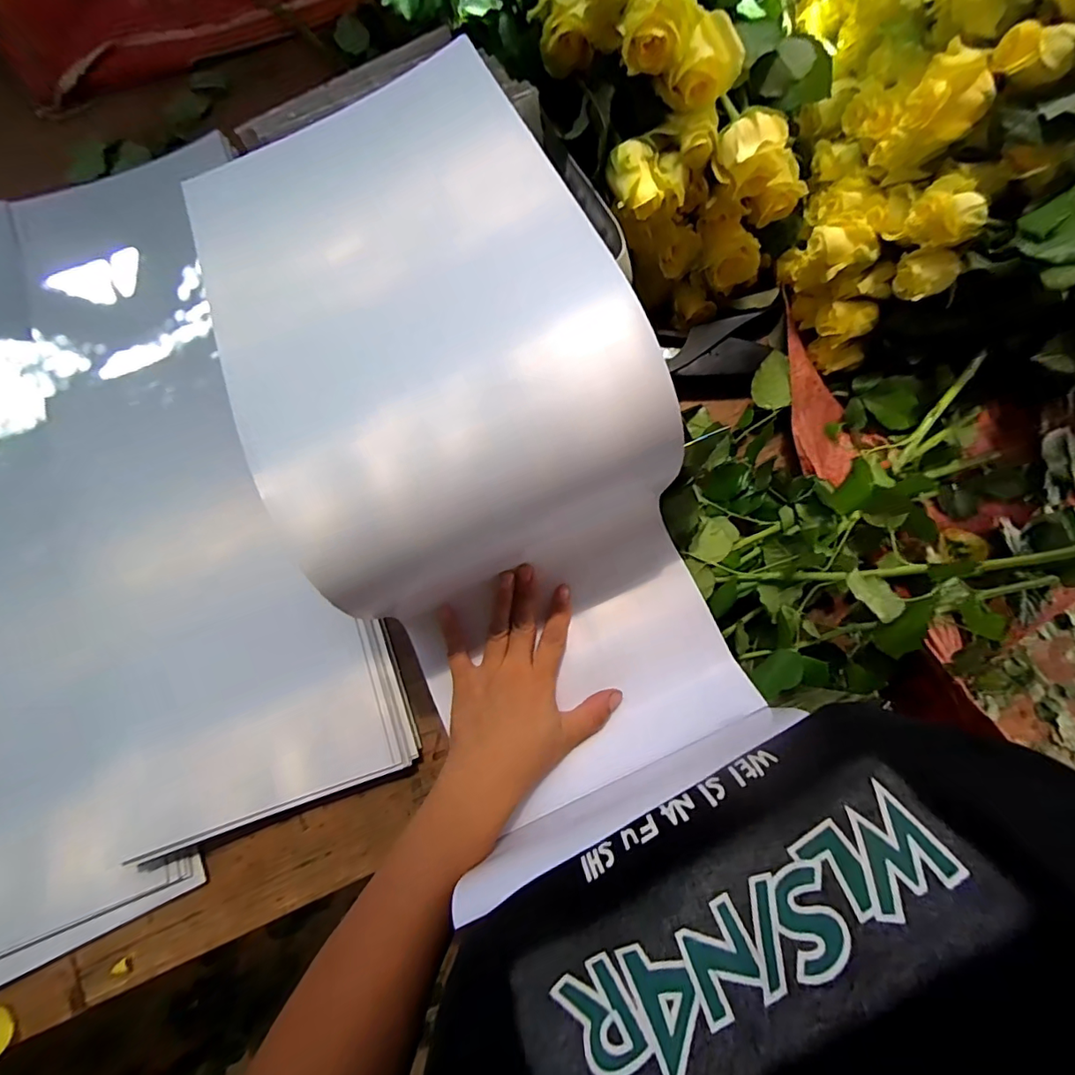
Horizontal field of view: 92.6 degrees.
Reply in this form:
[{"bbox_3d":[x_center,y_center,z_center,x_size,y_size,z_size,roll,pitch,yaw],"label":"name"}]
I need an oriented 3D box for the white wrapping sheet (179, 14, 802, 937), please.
[{"bbox_3d":[-0.033,-0.047,0.313,0.212,0.132,0.469,-27,100,-5],"label":"white wrapping sheet"}]

